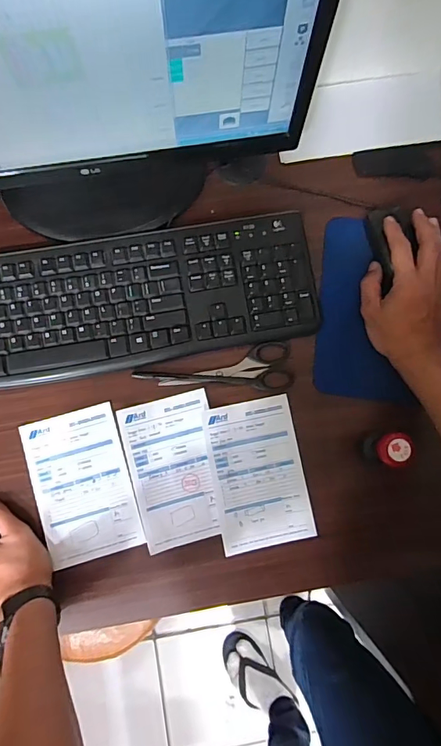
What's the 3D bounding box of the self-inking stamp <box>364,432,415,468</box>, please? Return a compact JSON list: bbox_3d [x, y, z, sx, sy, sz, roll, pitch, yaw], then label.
[{"bbox_3d":[0.175,0.080,0.484,0.028,0.082,0.034,11,83,-1],"label":"self-inking stamp"}]

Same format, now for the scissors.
[{"bbox_3d":[-0.007,0.001,0.522,0.178,0.006,0.053,-7,84,-3],"label":"scissors"}]

